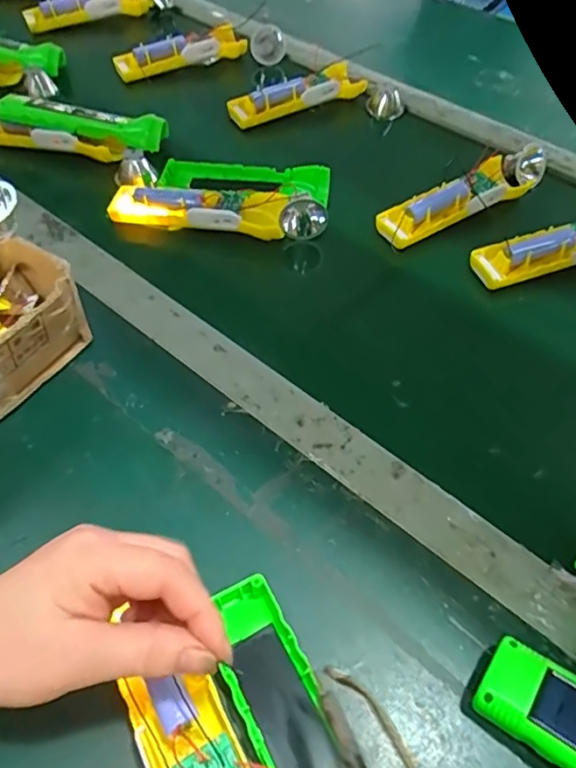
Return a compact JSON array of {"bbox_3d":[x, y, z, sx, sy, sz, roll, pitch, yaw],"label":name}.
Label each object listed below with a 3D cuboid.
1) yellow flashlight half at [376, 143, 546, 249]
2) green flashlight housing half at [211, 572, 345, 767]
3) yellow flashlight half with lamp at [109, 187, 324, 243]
[{"bbox_3d":[0.180,-0.186,0.562,0.205,0.032,0.048,-29,63,-18],"label":"yellow flashlight half"},{"bbox_3d":[0.002,0.174,0.290,0.039,0.017,0.156,-17,53,-15],"label":"green flashlight housing half"},{"bbox_3d":[-0.066,-0.163,0.532,0.195,0.029,0.040,7,53,3],"label":"yellow flashlight half with lamp"}]

